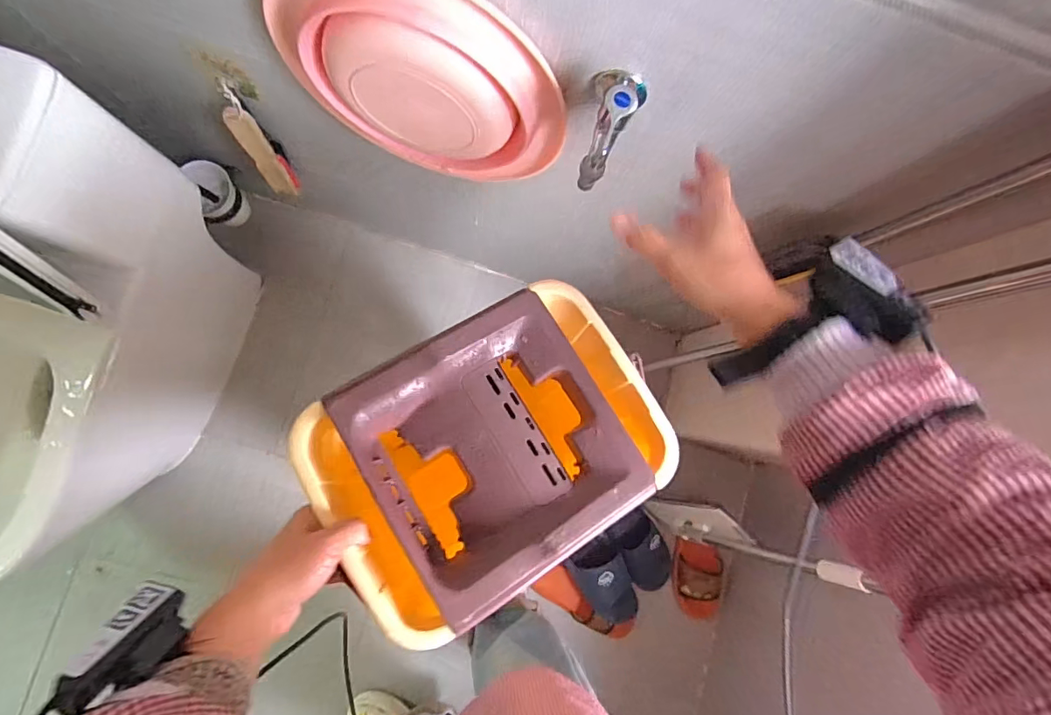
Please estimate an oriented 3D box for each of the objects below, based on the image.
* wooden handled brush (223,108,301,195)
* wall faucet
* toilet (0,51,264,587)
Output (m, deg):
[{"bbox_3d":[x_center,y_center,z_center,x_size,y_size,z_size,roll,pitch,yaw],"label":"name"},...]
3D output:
[{"bbox_3d":[-0.409,-0.314,0.765,0.051,0.202,0.039,-40,89,-7],"label":"wooden handled brush"},{"bbox_3d":[0.070,-0.211,0.437,0.049,0.085,0.087,25,83,-2],"label":"wall faucet"},{"bbox_3d":[-0.755,-0.020,0.639,0.351,0.835,0.649,21,83,-3],"label":"toilet"}]

